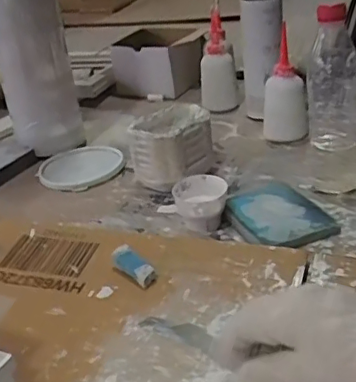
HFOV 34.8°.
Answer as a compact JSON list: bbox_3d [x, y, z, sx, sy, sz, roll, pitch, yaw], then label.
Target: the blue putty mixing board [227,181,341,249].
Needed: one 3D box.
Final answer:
[{"bbox_3d":[0.117,0.026,0.665,0.088,0.014,0.127,-17,29,-17],"label":"blue putty mixing board"}]

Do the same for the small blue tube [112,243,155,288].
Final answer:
[{"bbox_3d":[-0.047,0.078,0.591,0.019,0.022,0.062,-26,33,-31],"label":"small blue tube"}]

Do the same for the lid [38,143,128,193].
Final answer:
[{"bbox_3d":[-0.143,-0.033,0.848,0.123,0.016,0.138,-10,28,-6],"label":"lid"}]

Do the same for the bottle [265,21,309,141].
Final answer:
[{"bbox_3d":[0.158,-0.151,0.848,0.063,0.146,0.057,-2,29,8],"label":"bottle"}]

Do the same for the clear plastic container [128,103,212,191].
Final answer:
[{"bbox_3d":[-0.005,-0.058,0.777,0.082,0.089,0.115,11,33,32],"label":"clear plastic container"}]

